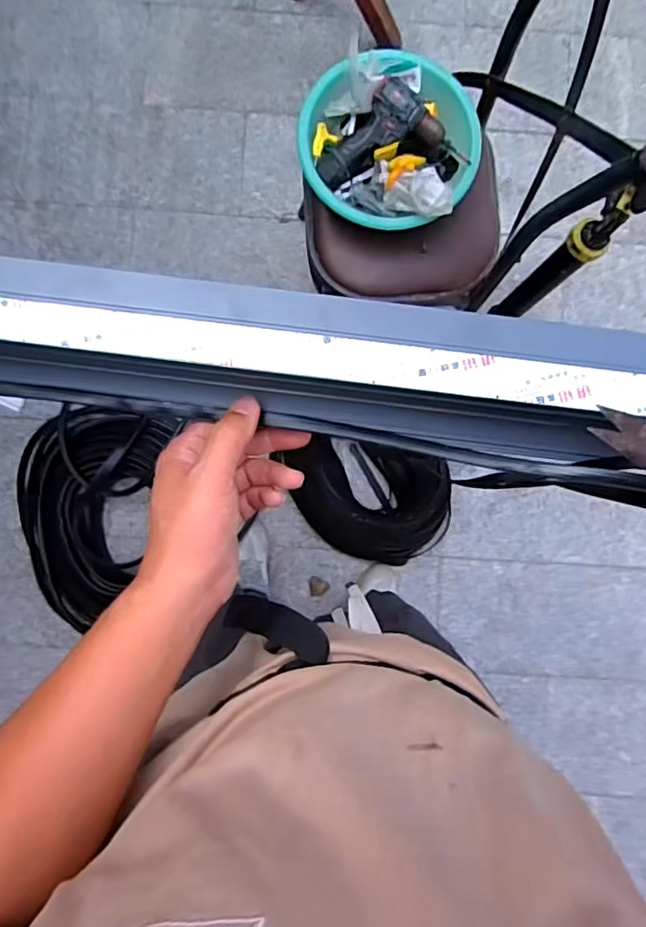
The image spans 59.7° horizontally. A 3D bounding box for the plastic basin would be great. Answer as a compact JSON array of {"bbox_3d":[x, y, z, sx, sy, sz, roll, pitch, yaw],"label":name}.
[{"bbox_3d":[0.120,-0.558,0.996,0.304,0.101,0.298,0,86,-1],"label":"plastic basin"}]

